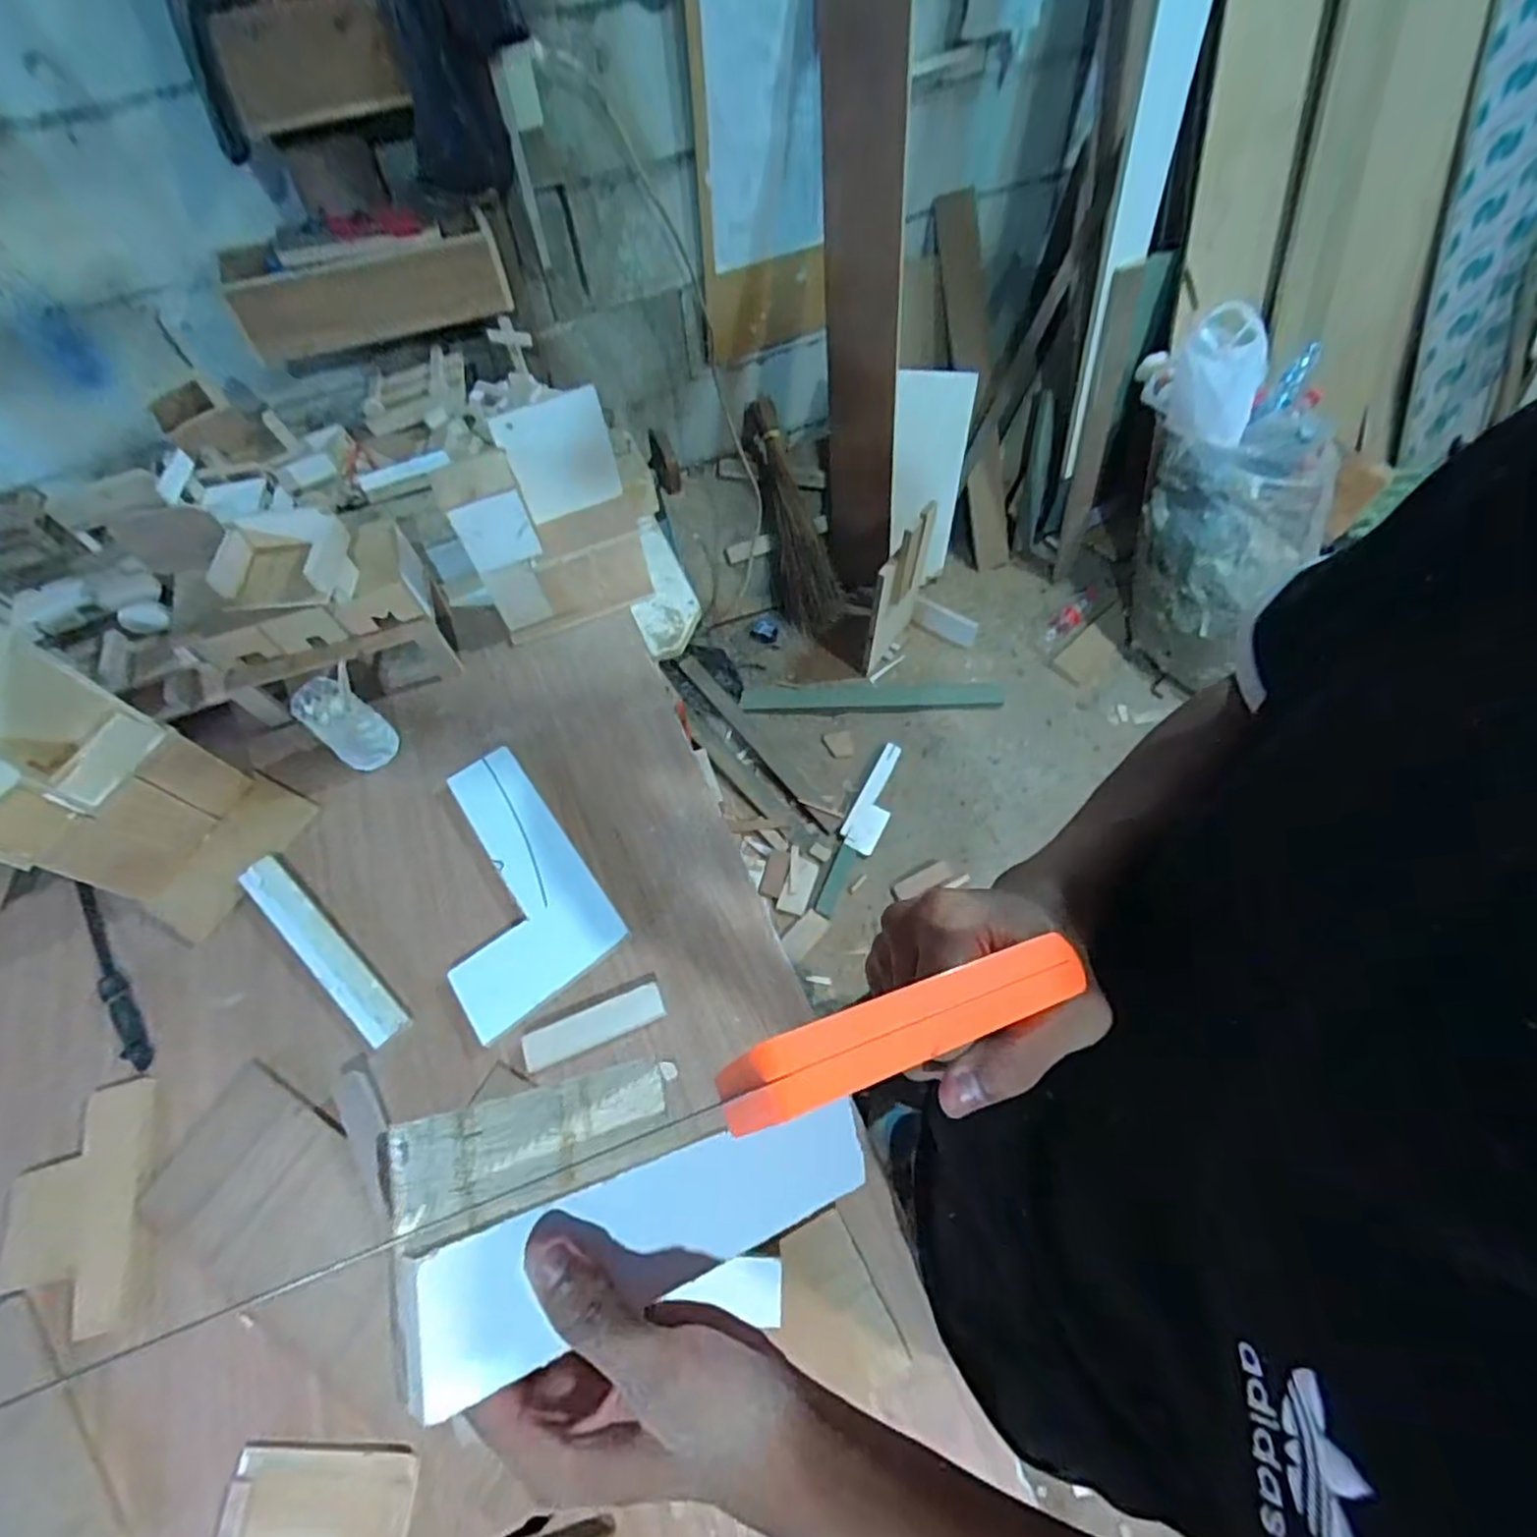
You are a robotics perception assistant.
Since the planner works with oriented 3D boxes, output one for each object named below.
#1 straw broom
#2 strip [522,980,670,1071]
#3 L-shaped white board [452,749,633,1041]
[{"bbox_3d":[0.057,-0.640,1.836,0.176,0.581,0.104,-24,26,-11],"label":"straw broom"},{"bbox_3d":[-0.172,0.253,0.691,0.137,0.010,0.034,-21,62,-10],"label":"strip"},{"bbox_3d":[-0.292,0.120,0.759,0.167,0.017,0.285,-34,65,-16],"label":"L-shaped white board"}]

